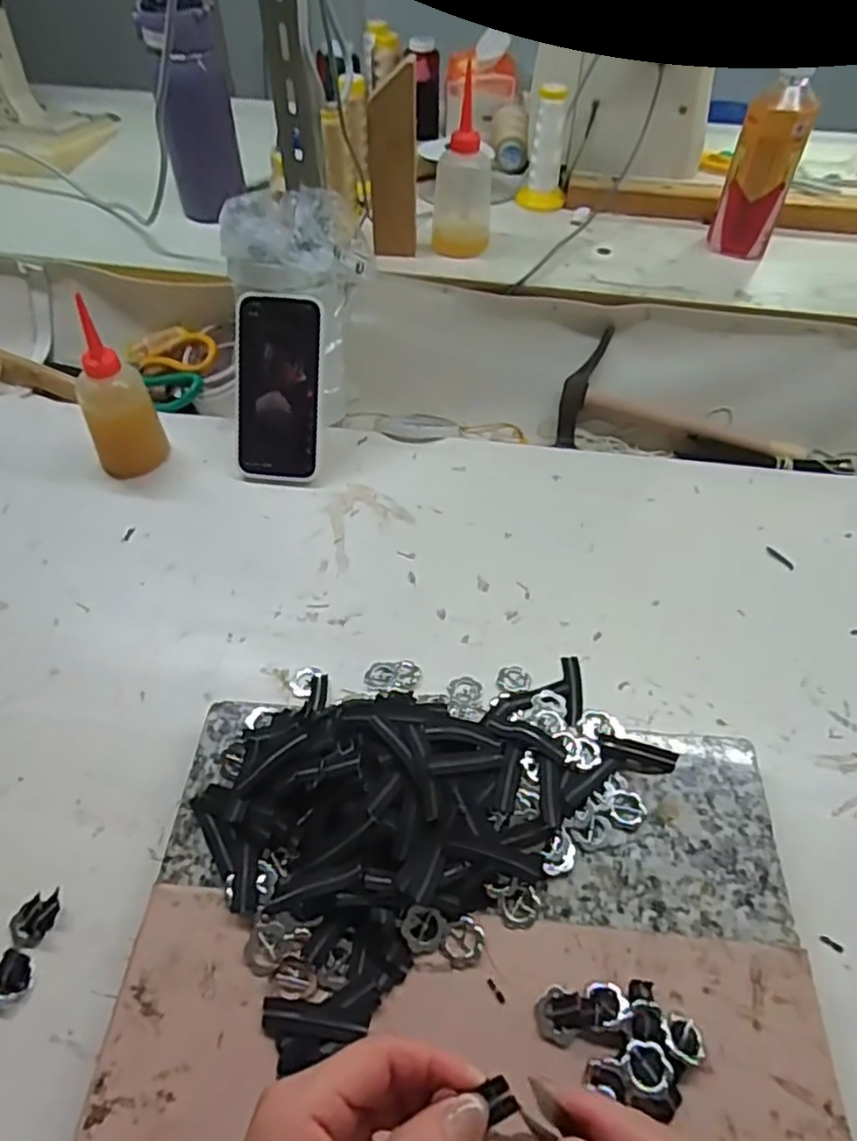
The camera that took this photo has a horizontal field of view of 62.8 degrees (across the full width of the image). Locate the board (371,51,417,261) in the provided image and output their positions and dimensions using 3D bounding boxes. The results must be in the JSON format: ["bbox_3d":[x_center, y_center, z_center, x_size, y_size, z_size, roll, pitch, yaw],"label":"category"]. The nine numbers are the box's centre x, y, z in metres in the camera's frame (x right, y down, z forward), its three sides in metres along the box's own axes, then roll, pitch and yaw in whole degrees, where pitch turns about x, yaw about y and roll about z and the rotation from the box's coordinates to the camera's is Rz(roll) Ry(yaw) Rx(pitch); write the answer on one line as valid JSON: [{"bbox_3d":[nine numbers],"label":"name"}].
[{"bbox_3d":[-0.034,-0.402,0.707,0.043,0.170,0.016,-3,51,-3],"label":"board"}]

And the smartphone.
[{"bbox_3d":[-0.141,-0.169,0.658,0.084,0.167,0.014,9,13,8],"label":"smartphone"}]

